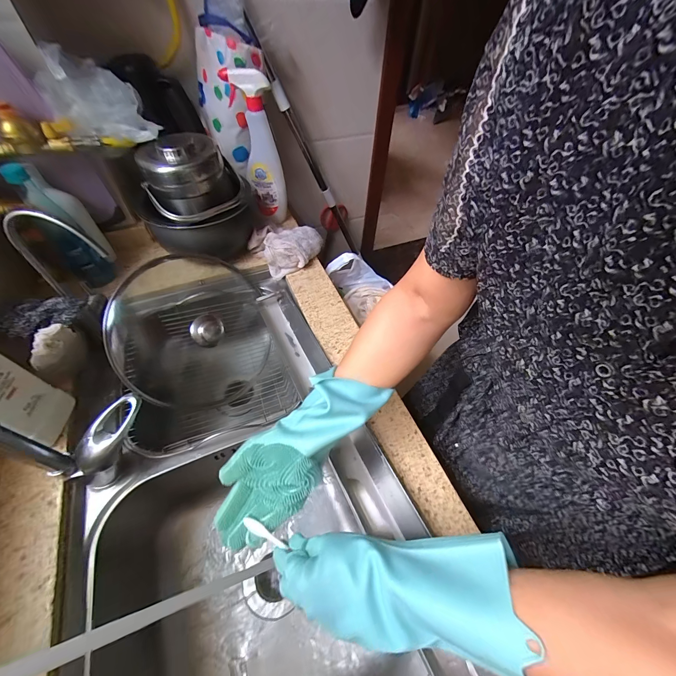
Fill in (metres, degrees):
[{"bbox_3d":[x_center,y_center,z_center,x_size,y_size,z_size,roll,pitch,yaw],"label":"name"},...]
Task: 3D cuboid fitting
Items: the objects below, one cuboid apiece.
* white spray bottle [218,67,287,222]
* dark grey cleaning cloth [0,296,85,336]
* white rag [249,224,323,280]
[{"bbox_3d":[-0.174,-0.415,0.676,0.083,0.290,0.049,3,53,-1],"label":"white spray bottle"},{"bbox_3d":[-0.475,-0.036,0.476,0.105,0.032,0.061,-33,61,-24],"label":"dark grey cleaning cloth"},{"bbox_3d":[-0.104,-0.215,0.694,0.171,0.068,0.106,-27,59,-21],"label":"white rag"}]

